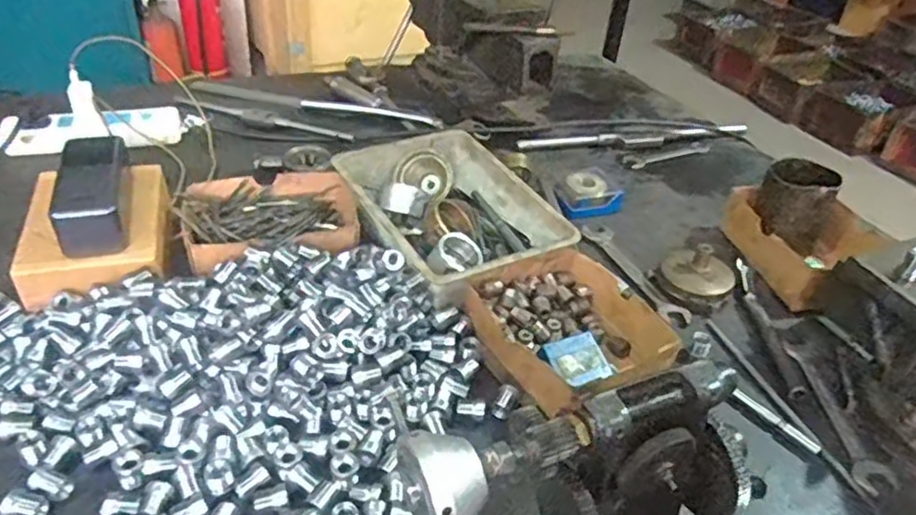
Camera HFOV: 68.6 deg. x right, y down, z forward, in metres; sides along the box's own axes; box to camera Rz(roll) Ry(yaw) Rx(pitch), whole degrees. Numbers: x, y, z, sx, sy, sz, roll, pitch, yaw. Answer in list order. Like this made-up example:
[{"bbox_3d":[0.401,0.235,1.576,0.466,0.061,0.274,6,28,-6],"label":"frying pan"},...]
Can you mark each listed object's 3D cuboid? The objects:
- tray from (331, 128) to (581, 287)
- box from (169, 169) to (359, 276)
[{"bbox_3d":[-0.013,-0.042,0.732,0.169,0.076,0.251,-17,44,-25],"label":"tray"},{"bbox_3d":[-0.194,-0.035,0.712,0.181,0.057,0.140,-15,43,-24],"label":"box"}]

